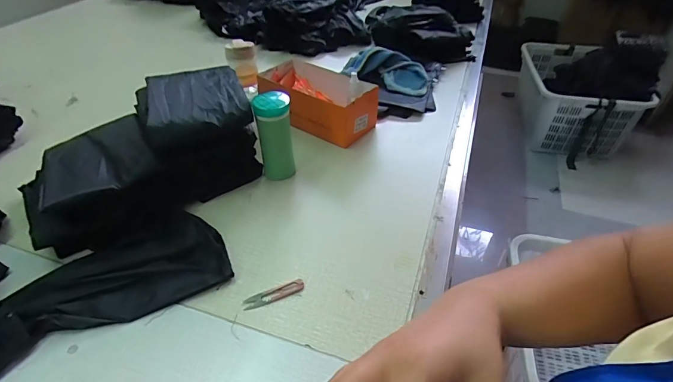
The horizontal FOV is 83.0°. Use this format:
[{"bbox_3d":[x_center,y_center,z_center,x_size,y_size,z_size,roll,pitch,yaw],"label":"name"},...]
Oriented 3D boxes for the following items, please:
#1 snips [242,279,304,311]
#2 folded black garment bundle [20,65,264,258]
[{"bbox_3d":[-0.105,0.174,0.642,0.103,0.006,0.026,-18,43,-18],"label":"snips"},{"bbox_3d":[-0.400,-0.083,0.803,0.463,0.187,0.249,-27,47,-27],"label":"folded black garment bundle"}]

